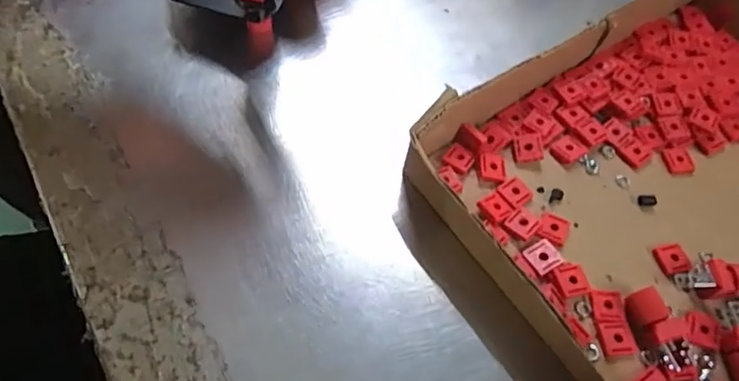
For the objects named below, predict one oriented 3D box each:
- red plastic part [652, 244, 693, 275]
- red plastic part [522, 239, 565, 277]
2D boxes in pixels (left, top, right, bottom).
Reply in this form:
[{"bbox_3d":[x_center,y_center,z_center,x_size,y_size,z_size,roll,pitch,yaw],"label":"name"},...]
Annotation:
[{"bbox_3d":[0.135,0.031,0.247,0.013,0.004,0.013,-10,62,-9],"label":"red plastic part"},{"bbox_3d":[0.076,0.029,0.241,0.015,0.004,0.014,-27,65,-17],"label":"red plastic part"}]

